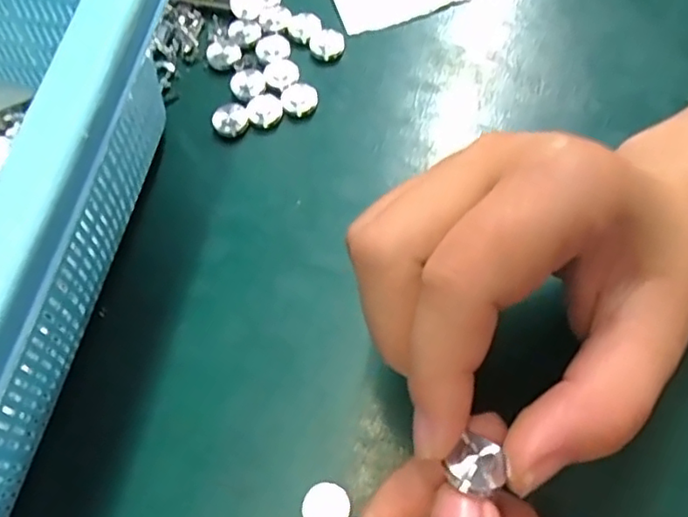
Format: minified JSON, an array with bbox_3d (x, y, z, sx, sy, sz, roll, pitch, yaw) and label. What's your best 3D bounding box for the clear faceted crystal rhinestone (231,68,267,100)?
[{"bbox_3d":[-0.044,-0.080,0.284,0.015,0.004,0.017,-35,68,-11],"label":"clear faceted crystal rhinestone"}]

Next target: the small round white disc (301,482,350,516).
[{"bbox_3d":[-0.006,0.083,0.207,0.015,0.004,0.015,-2,65,4],"label":"small round white disc"}]

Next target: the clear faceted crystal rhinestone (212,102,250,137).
[{"bbox_3d":[-0.050,-0.062,0.276,0.017,0.004,0.014,38,74,19],"label":"clear faceted crystal rhinestone"}]

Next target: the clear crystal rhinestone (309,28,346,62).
[{"bbox_3d":[-0.008,-0.100,0.291,0.015,0.006,0.013,32,72,17],"label":"clear crystal rhinestone"}]

